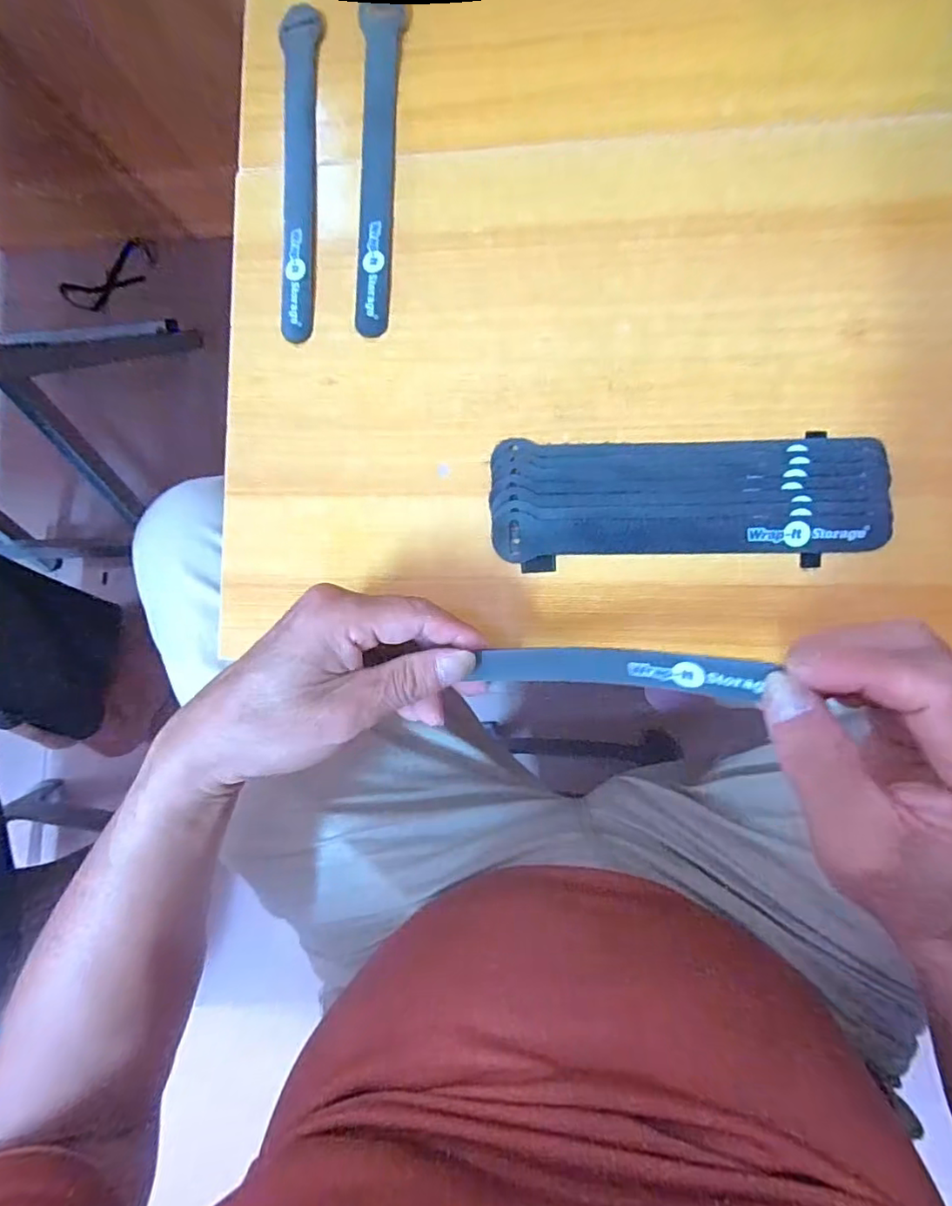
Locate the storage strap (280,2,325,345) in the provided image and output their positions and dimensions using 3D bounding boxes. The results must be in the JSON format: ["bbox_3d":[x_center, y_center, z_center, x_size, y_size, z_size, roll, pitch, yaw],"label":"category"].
[{"bbox_3d":[-0.106,-0.255,0.338,0.025,0.004,0.196,2,89,8],"label":"storage strap"}]

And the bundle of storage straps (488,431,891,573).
[{"bbox_3d":[0.109,-0.055,0.306,0.199,0.008,0.067,1,89,8],"label":"bundle of storage straps"}]

